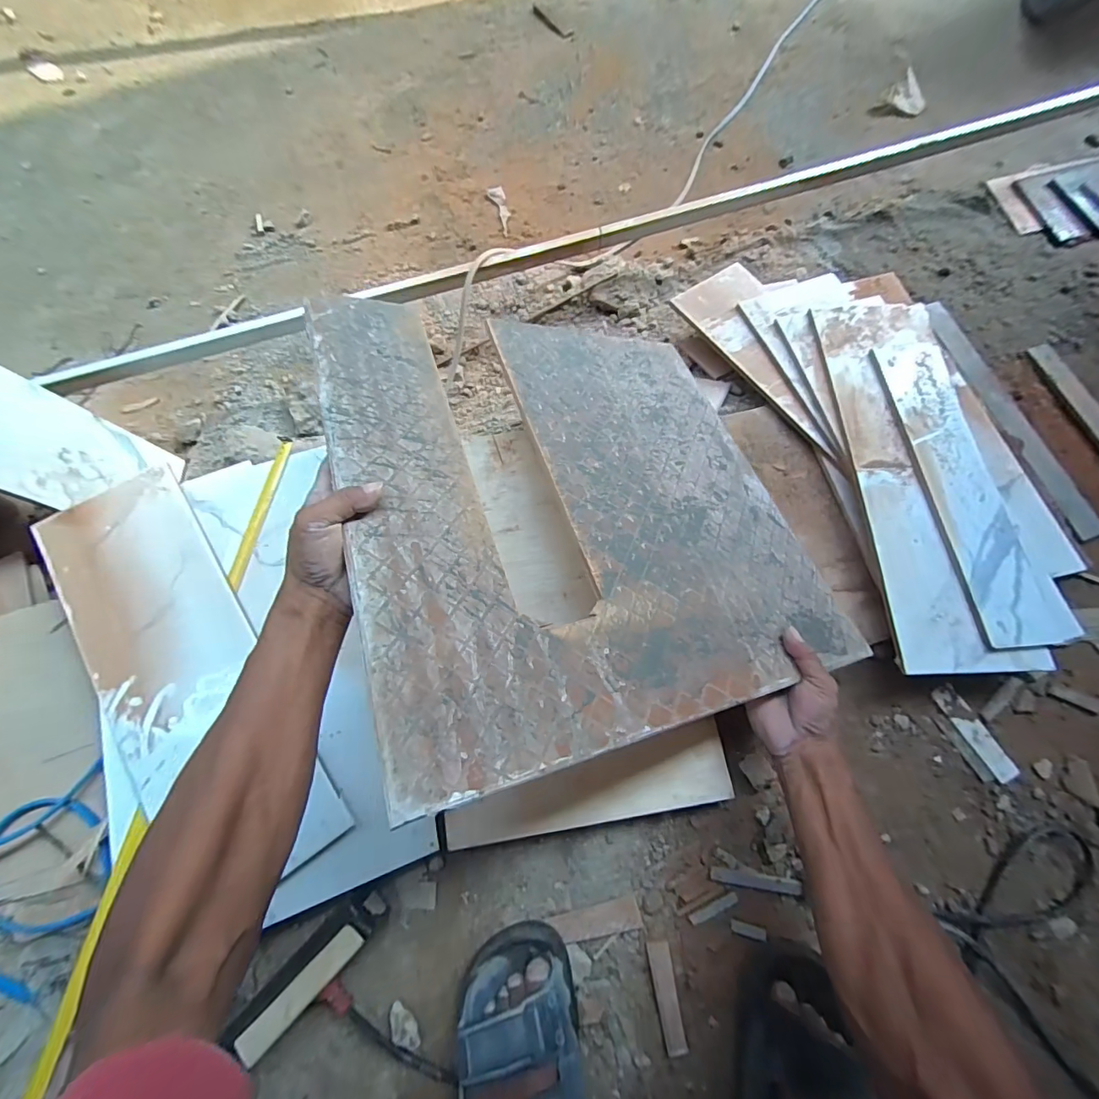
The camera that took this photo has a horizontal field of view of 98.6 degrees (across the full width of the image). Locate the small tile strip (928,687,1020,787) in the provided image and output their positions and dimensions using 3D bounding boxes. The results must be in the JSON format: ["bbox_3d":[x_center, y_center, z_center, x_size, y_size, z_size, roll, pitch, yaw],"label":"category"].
[{"bbox_3d":[0.485,0.208,0.538,0.029,0.006,0.109,-28,73,-8],"label":"small tile strip"}]

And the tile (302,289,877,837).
[{"bbox_3d":[0.047,-0.070,0.487,0.483,0.005,0.481,-6,61,-29],"label":"tile"}]

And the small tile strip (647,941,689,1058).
[{"bbox_3d":[0.114,0.432,0.455,0.021,0.006,0.087,-8,71,-2],"label":"small tile strip"}]

